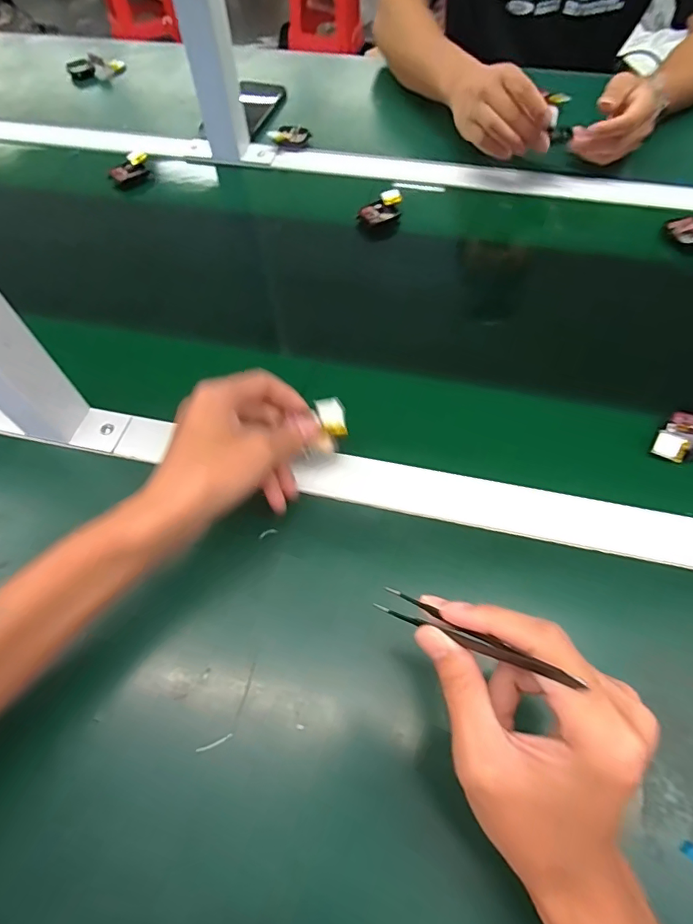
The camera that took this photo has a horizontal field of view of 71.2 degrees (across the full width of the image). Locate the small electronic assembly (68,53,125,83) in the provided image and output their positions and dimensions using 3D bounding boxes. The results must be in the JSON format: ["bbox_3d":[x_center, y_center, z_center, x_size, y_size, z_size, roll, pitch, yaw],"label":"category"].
[{"bbox_3d":[-0.394,-0.618,0.763,0.083,0.032,0.028,-9,59,-5],"label":"small electronic assembly"}]

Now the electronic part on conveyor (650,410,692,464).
[{"bbox_3d":[0.277,-0.019,0.393,0.039,0.016,0.057,39,67,21],"label":"electronic part on conveyor"}]

